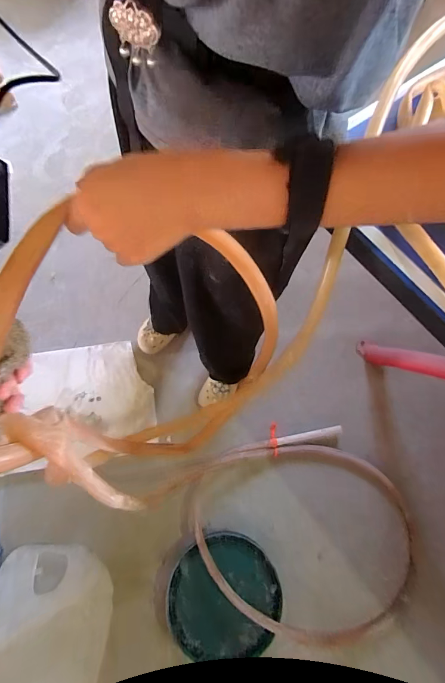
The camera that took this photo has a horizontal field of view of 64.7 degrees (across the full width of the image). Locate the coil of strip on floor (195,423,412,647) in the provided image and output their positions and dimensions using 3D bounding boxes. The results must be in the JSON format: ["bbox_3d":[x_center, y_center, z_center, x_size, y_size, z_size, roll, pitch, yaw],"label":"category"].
[{"bbox_3d":[0.232,0.521,1.001,0.565,0.066,0.563,3,59,-5],"label":"coil of strip on floor"}]

